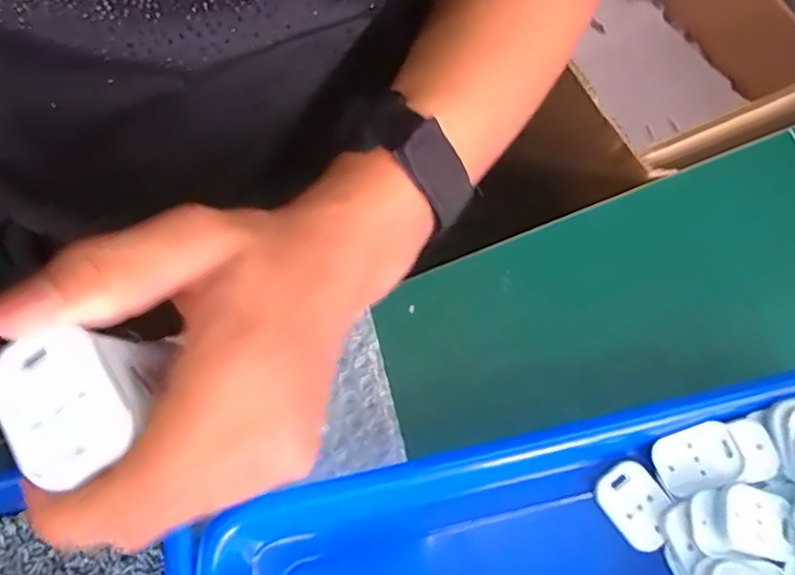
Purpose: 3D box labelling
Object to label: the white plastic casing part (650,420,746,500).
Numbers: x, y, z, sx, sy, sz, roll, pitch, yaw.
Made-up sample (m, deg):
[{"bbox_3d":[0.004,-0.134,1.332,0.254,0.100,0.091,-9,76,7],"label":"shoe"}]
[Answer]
[{"bbox_3d":[0.148,0.085,0.303,0.038,0.012,0.030,-15,70,-5],"label":"white plastic casing part"}]

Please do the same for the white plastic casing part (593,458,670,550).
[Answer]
[{"bbox_3d":[0.118,0.108,0.305,0.028,0.008,0.039,-33,72,-12],"label":"white plastic casing part"}]

